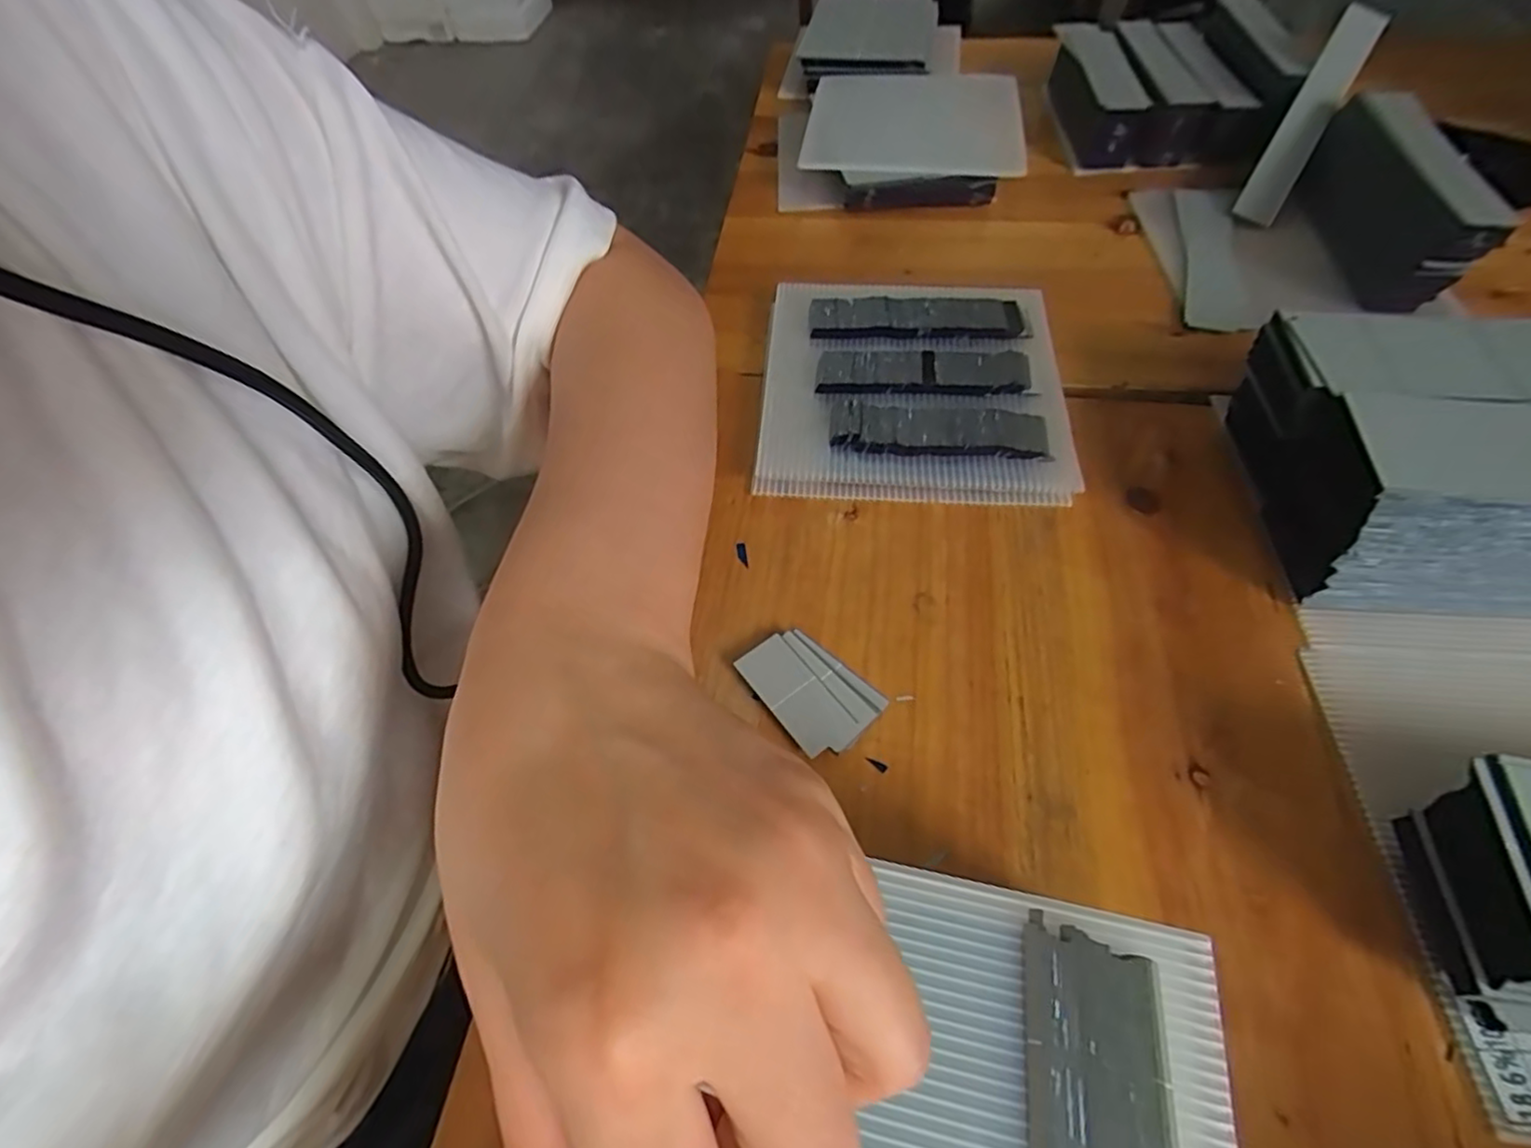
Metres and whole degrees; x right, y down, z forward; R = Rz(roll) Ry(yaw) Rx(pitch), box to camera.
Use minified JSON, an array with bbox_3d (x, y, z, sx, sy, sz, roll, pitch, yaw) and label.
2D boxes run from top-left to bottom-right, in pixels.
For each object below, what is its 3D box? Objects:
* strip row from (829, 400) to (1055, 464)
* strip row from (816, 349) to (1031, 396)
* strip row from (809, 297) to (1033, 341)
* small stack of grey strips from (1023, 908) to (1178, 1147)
[{"bbox_3d":[0.087,-0.072,0.342,0.105,0.015,0.032,6,57,6],"label":"strip row"},{"bbox_3d":[0.085,-0.112,0.363,0.111,0.005,0.035,2,56,3],"label":"strip row"},{"bbox_3d":[0.087,-0.148,0.388,0.119,0.004,0.032,3,56,4],"label":"strip row"},{"bbox_3d":[0.080,0.117,0.161,0.032,0.004,0.056,7,57,8],"label":"small stack of grey strips"}]

